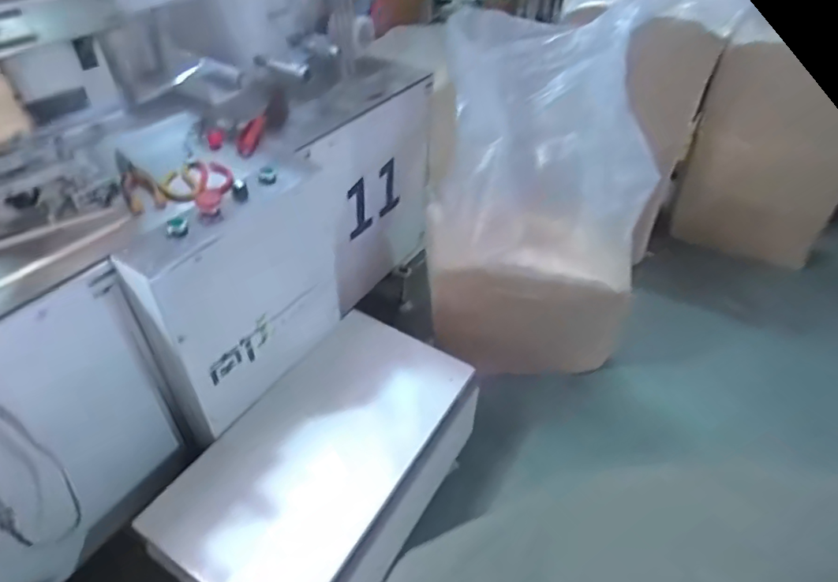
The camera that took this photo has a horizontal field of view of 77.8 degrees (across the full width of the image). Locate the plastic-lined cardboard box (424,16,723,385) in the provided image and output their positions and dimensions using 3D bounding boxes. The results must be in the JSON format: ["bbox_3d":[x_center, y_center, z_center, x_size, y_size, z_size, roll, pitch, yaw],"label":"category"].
[{"bbox_3d":[0.255,-0.174,1.181,0.453,0.721,0.334,-1,44,-5],"label":"plastic-lined cardboard box"}]

